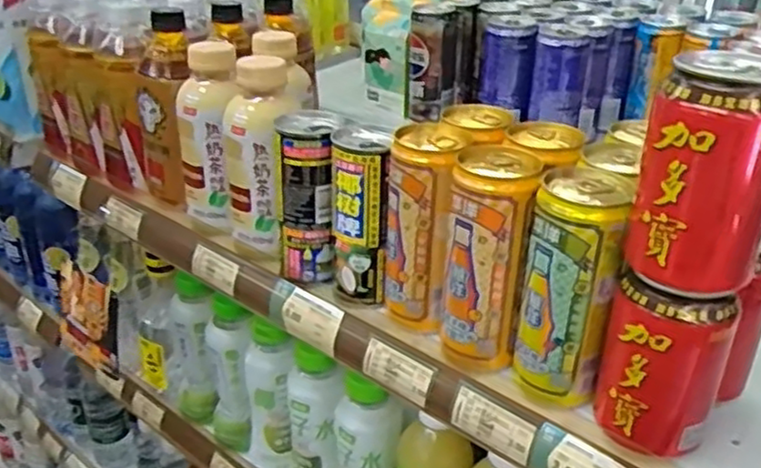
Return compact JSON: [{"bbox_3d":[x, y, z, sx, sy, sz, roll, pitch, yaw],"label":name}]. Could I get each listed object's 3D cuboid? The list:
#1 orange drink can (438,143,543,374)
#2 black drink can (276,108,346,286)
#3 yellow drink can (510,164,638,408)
[{"bbox_3d":[0.071,0.017,0.473,0.053,0.138,0.061,3,30,6],"label":"orange drink can"},{"bbox_3d":[-0.057,-0.030,0.569,0.046,0.125,0.060,0,29,0],"label":"black drink can"},{"bbox_3d":[0.116,0.035,0.439,0.054,0.139,0.053,9,30,15],"label":"yellow drink can"}]

